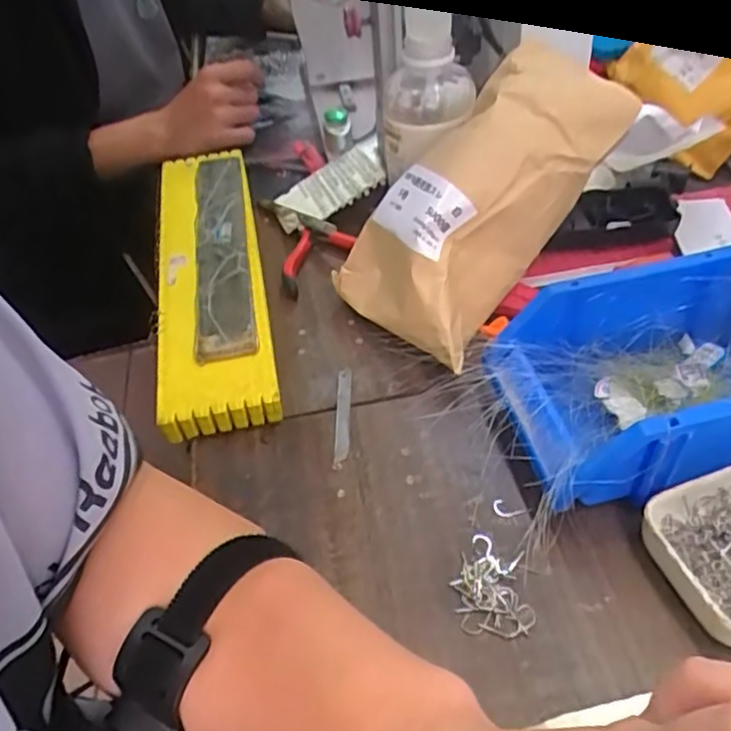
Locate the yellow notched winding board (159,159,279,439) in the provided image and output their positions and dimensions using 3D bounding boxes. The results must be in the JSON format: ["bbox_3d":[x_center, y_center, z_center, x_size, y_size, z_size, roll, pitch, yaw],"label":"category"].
[{"bbox_3d":[-0.131,-0.083,0.559,0.085,0.034,0.342,-12,46,-4],"label":"yellow notched winding board"}]

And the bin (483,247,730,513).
[{"bbox_3d":[0.177,0.011,0.398,0.182,0.082,0.121,-12,46,-5],"label":"bin"}]

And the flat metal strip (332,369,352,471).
[{"bbox_3d":[-0.016,0.035,0.453,0.010,0.007,0.080,-3,46,4],"label":"flat metal strip"}]

